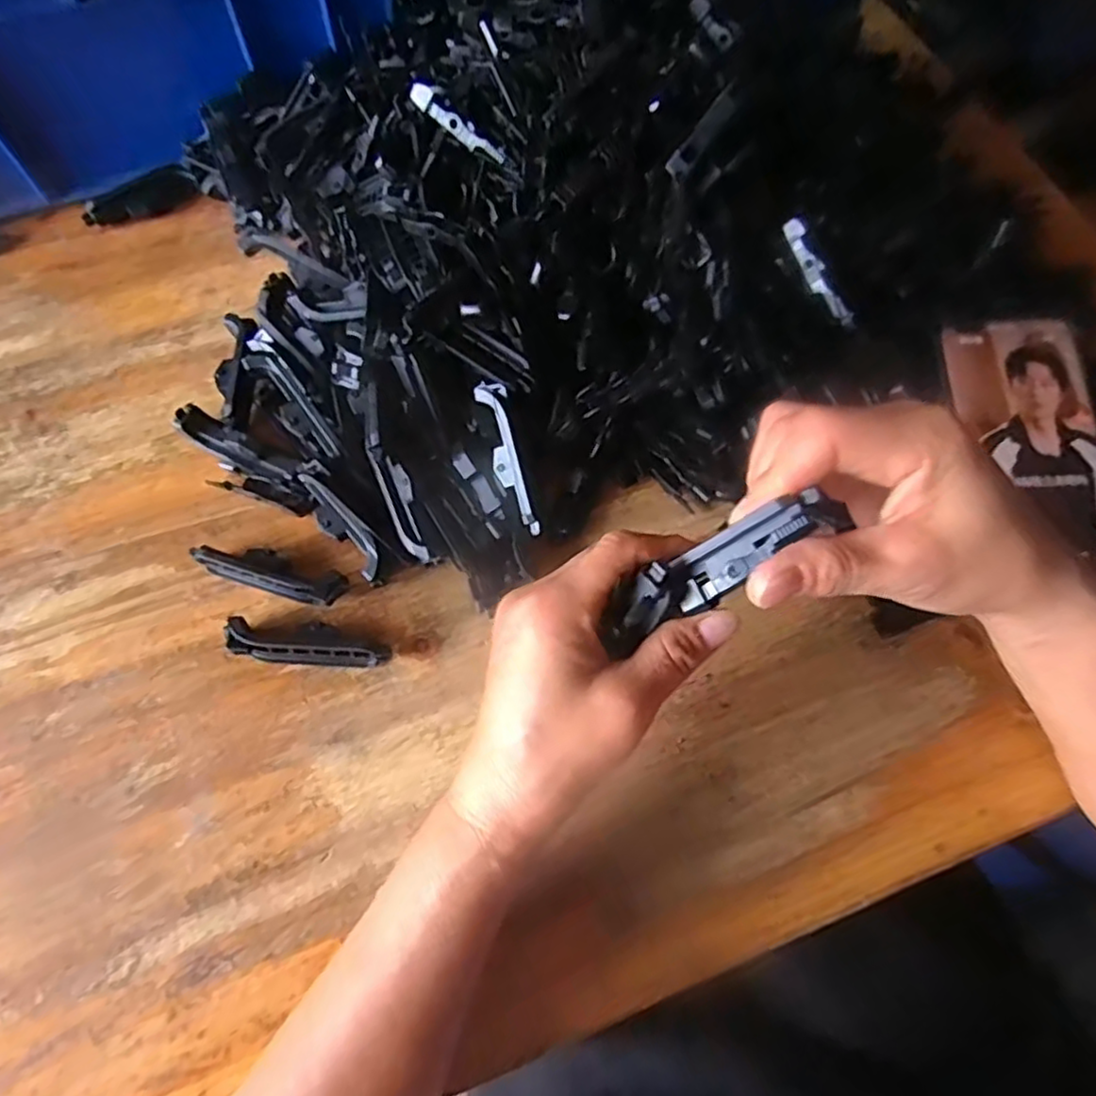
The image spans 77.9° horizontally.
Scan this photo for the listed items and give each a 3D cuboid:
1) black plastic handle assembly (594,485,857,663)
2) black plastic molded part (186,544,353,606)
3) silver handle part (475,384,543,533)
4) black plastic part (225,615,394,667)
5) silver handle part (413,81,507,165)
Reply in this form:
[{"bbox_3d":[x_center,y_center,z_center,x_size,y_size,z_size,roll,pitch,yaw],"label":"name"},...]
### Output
[{"bbox_3d":[0.057,0.007,0.234,0.084,0.019,0.019,-33,71,13],"label":"black plastic handle assembly"},{"bbox_3d":[-0.134,0.011,0.329,0.073,0.016,0.018,16,68,4],"label":"black plastic molded part"},{"bbox_3d":[-0.019,-0.043,0.329,0.014,0.010,0.075,-18,96,-10],"label":"silver handle part"},{"bbox_3d":[-0.110,0.045,0.316,0.072,0.015,0.018,5,68,-1],"label":"black plastic part"},{"bbox_3d":[-0.042,-0.200,0.321,0.052,0.009,0.007,37,70,-5],"label":"silver handle part"}]

